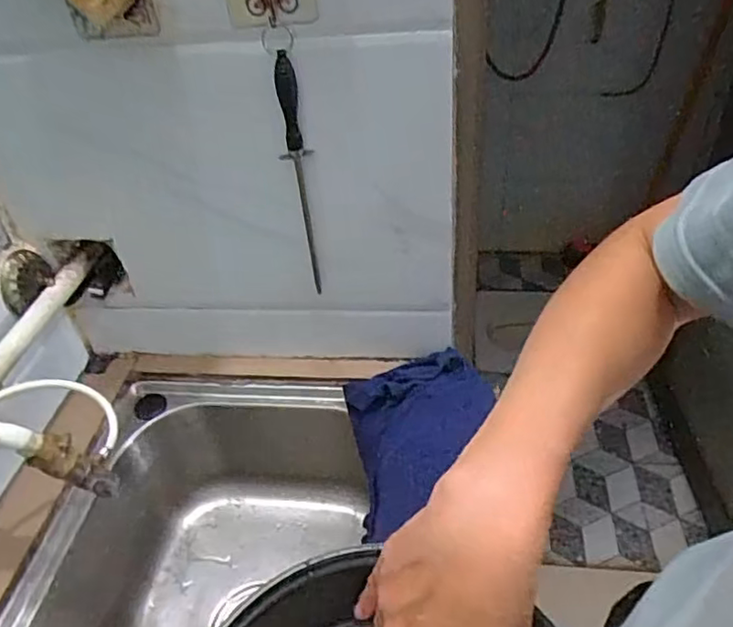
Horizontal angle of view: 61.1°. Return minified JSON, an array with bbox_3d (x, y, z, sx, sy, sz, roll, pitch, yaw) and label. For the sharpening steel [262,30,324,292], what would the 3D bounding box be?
[{"bbox_3d":[-0.064,-0.134,0.598,0.018,0.261,0.021,27,50,32],"label":"sharpening steel"}]

